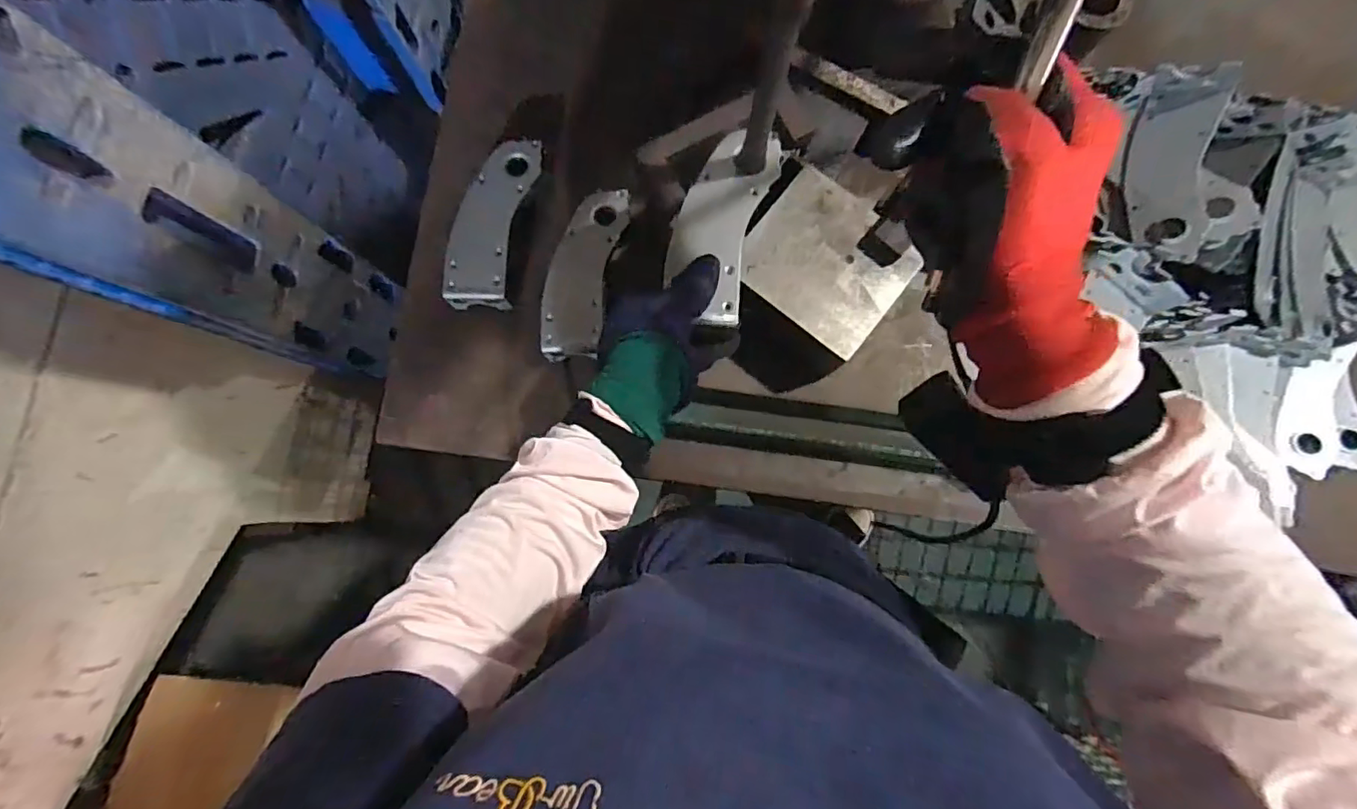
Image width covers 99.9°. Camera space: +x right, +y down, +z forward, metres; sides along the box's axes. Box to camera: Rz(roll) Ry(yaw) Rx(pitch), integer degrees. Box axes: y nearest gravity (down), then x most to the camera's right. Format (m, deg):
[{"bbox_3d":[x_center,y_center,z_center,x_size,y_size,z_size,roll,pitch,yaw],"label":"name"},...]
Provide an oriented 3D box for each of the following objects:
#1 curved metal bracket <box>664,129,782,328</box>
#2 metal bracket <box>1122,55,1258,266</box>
[{"bbox_3d":[0.033,-0.146,0.460,0.069,0.011,0.163,13,83,2],"label":"curved metal bracket"},{"bbox_3d":[0.480,-0.230,0.542,0.088,0.024,0.184,-7,77,37],"label":"metal bracket"}]

